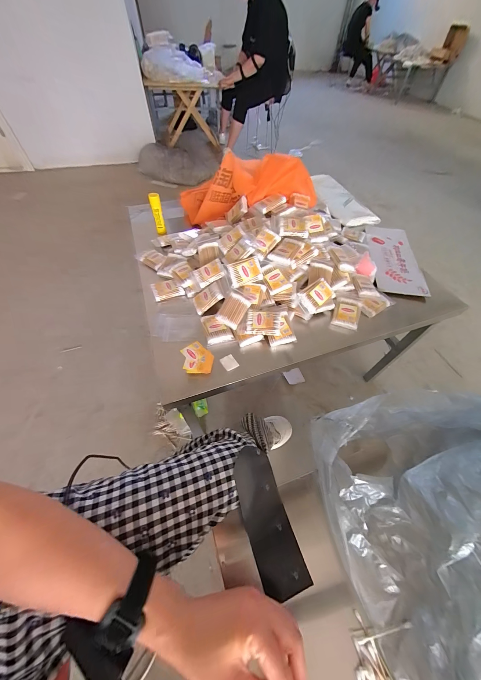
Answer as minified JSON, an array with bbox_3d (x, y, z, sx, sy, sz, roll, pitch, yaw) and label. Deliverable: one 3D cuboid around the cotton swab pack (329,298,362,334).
[{"bbox_3d":[0.252,-0.060,0.554,0.057,0.033,0.077,17,57,11],"label":"cotton swab pack"}]

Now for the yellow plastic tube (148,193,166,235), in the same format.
[{"bbox_3d":[-0.252,-0.382,0.711,0.032,0.116,0.022,-19,58,-12],"label":"yellow plastic tube"}]

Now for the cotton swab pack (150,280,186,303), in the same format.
[{"bbox_3d":[-0.186,-0.130,0.589,0.072,0.017,0.054,-20,58,-13],"label":"cotton swab pack"}]

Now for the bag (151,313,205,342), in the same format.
[{"bbox_3d":[-0.143,-0.029,0.535,0.117,0.009,0.077,0,56,0],"label":"bag"}]

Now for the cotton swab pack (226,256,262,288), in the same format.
[{"bbox_3d":[0.012,-0.157,0.533,0.073,0.012,0.056,-17,91,-1],"label":"cotton swab pack"}]

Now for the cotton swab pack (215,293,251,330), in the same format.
[{"bbox_3d":[-0.018,-0.067,0.519,0.056,0.018,0.073,31,75,12],"label":"cotton swab pack"}]

